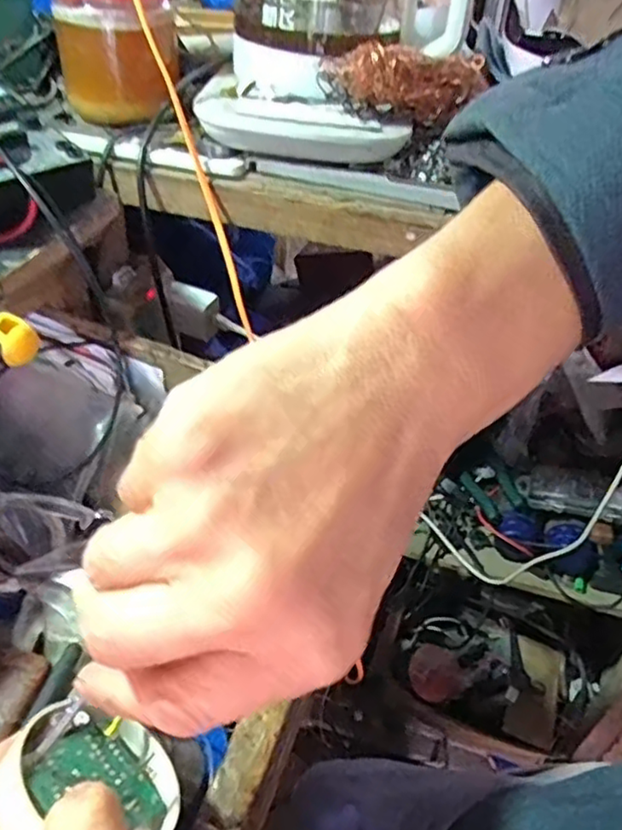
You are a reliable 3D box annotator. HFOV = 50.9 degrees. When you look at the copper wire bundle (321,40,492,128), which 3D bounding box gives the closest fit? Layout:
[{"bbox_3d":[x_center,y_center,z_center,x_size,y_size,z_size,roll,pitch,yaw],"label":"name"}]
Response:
[{"bbox_3d":[0.075,-0.248,0.489,0.129,0.044,0.042,-5,43,-12],"label":"copper wire bundle"}]

